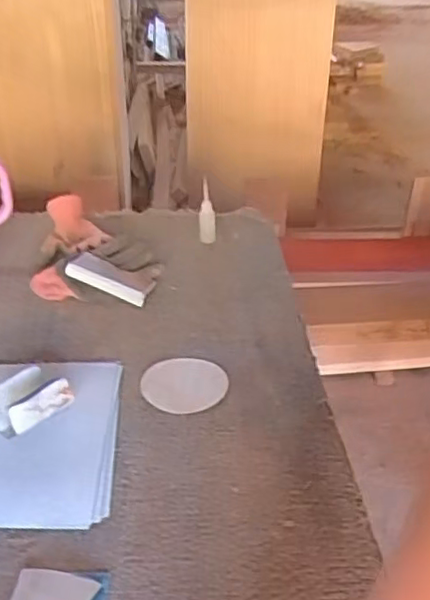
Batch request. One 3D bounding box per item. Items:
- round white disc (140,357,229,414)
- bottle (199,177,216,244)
[{"bbox_3d":[-0.033,0.092,0.700,0.091,0.010,0.096,1,31,-1],"label":"round white disc"},{"bbox_3d":[-0.012,-0.148,1.037,0.027,0.102,0.033,1,31,0],"label":"bottle"}]

